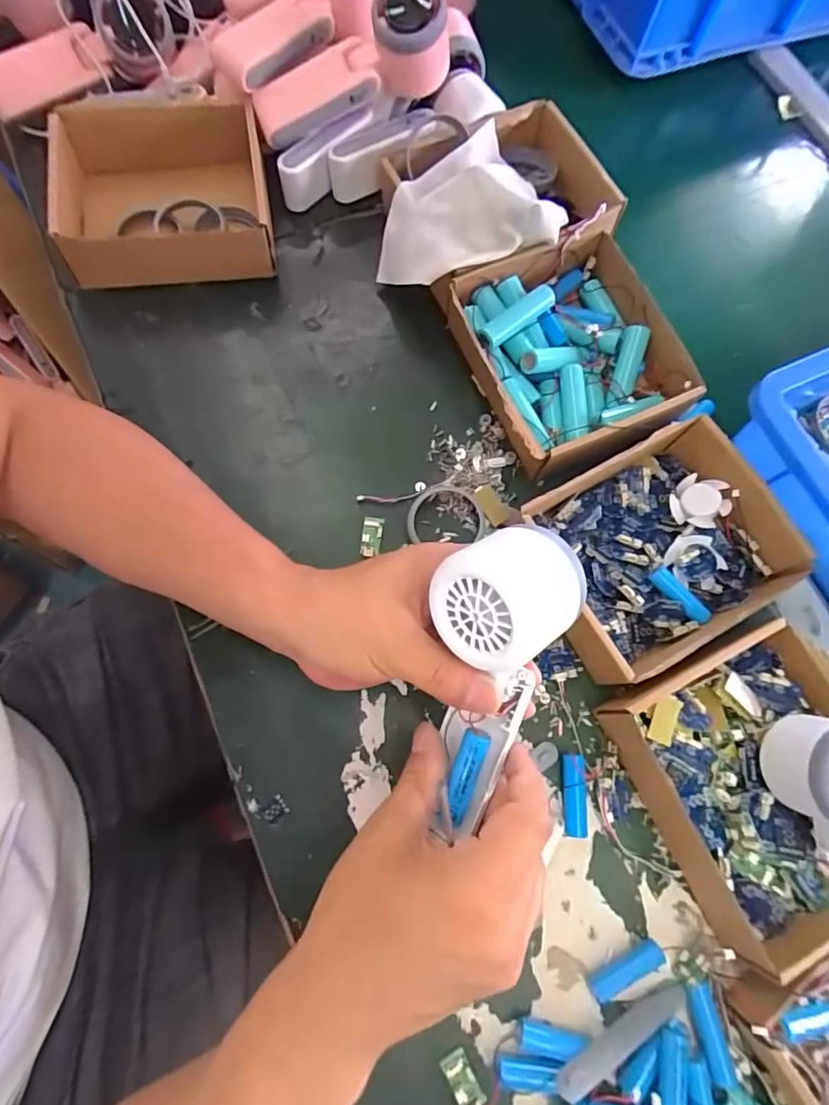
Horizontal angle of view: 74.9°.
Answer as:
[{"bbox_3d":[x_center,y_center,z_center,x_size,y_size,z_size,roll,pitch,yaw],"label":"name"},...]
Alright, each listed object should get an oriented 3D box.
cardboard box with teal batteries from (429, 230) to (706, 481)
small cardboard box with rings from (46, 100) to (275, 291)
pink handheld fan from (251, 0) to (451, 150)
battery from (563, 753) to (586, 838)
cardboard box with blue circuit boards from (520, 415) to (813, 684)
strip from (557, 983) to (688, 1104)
[{"bbox_3d":[0.122,-0.155,0.434,0.157,0.056,0.172,-19,76,-10],"label":"cardboard box with teal batteries"},{"bbox_3d":[-0.206,-0.292,0.450,0.162,0.058,0.143,-10,74,-7],"label":"small cardboard box with rings"},{"bbox_3d":[-0.050,-0.386,0.446,0.166,0.071,0.052,-16,72,16],"label":"pink handheld fan"},{"bbox_3d":[0.105,0.161,0.360,0.014,0.015,0.049,5,73,-3],"label":"battery"},{"bbox_3d":[0.176,-0.003,0.393,0.169,0.045,0.136,-25,77,-11],"label":"cardboard box with blue circuit boards"},{"bbox_3d":[0.122,0.284,0.318,0.096,0.018,0.011,-18,73,-22],"label":"strip"}]

